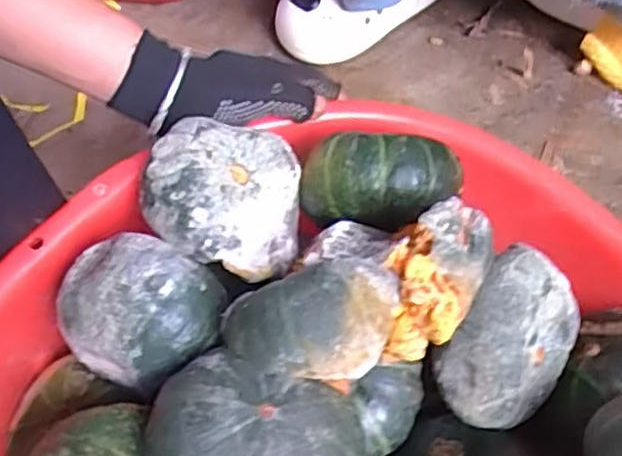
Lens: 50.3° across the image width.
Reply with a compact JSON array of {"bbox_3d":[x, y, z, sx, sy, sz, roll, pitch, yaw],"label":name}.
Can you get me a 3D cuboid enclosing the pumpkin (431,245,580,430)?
[{"bbox_3d":[0.115,0.064,0.387,0.067,0.075,0.096,33,60,25],"label":"pumpkin"}]

